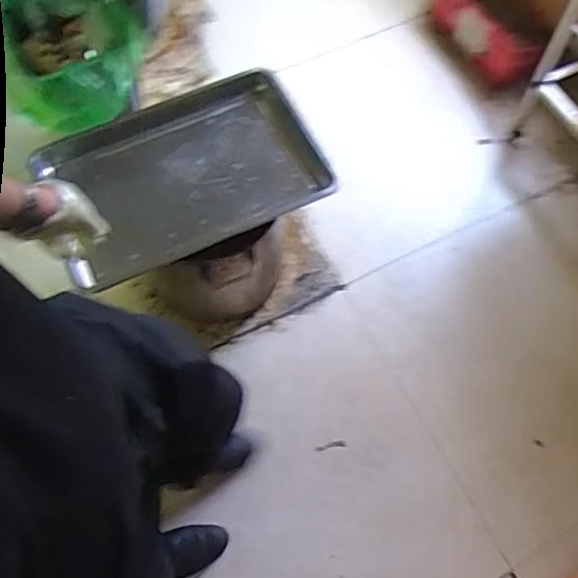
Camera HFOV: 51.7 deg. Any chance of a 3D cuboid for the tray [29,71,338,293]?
[{"bbox_3d":[-0.248,-0.286,1.375,0.587,0.063,0.447,-24,66,-8],"label":"tray"}]

